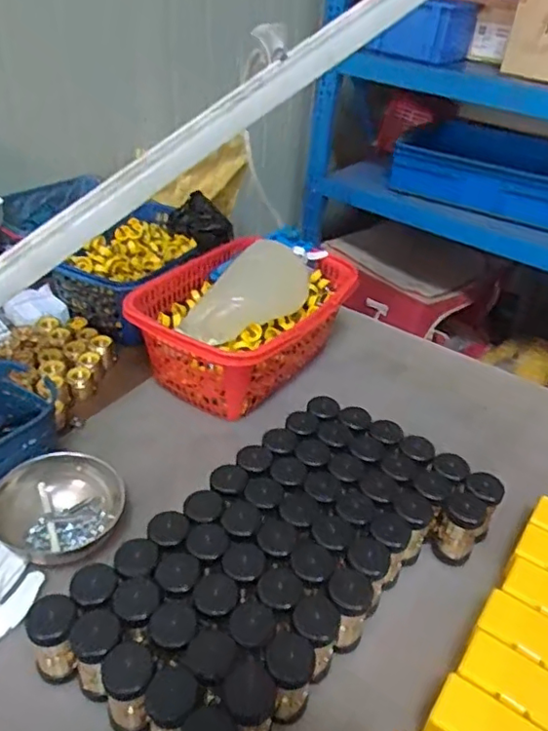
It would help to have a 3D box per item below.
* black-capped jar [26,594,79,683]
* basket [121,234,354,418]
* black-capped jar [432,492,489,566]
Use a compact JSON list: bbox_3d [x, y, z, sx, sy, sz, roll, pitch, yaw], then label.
[{"bbox_3d":[-0.162,0.203,0.433,0.033,0.063,0.036,3,37,-2],"label":"black-capped jar"},{"bbox_3d":[-0.035,-0.057,0.752,0.199,0.103,0.272,26,42,26],"label":"basket"},{"bbox_3d":[0.171,0.154,0.541,0.034,0.067,0.032,3,37,-2],"label":"black-capped jar"}]

